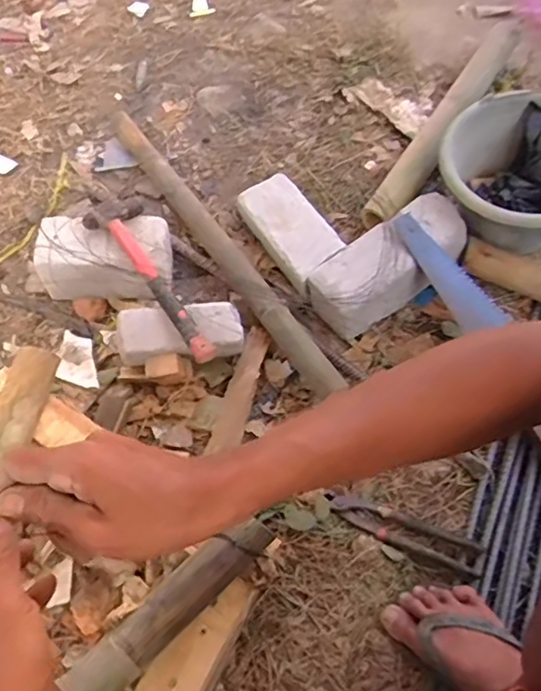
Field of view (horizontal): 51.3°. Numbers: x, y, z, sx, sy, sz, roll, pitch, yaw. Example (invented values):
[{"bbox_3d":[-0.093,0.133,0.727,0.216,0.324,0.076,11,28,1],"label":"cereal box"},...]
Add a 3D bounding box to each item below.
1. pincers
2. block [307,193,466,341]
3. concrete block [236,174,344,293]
[{"bbox_3d":[0.181,0.253,0.769,0.205,0.018,0.046,19,64,20],"label":"pincers"},{"bbox_3d":[0.194,-0.124,0.914,0.260,0.109,0.119,-33,70,-17],"label":"block"},{"bbox_3d":[0.035,-0.194,0.963,0.100,0.074,0.217,-29,69,-16],"label":"concrete block"}]

